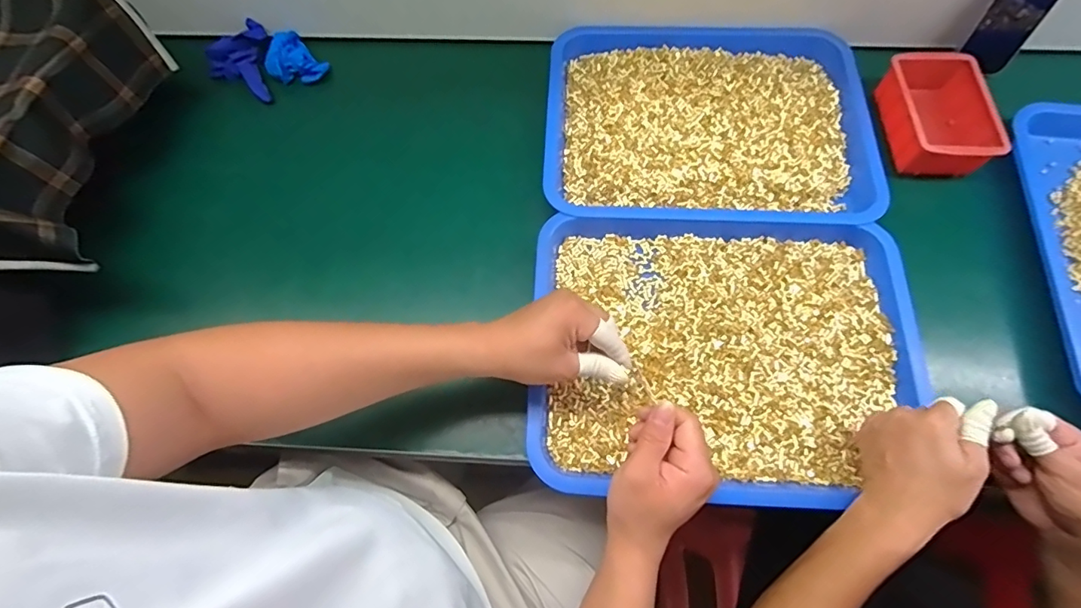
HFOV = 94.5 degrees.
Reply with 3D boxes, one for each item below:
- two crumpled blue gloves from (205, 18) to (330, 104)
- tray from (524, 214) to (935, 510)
[{"bbox_3d":[-0.382,-0.333,0.695,0.119,0.044,0.118,-41,73,-14],"label":"two crumpled blue gloves"},{"bbox_3d":[0.185,0.045,0.514,0.381,0.031,0.290,2,68,2],"label":"tray"}]

